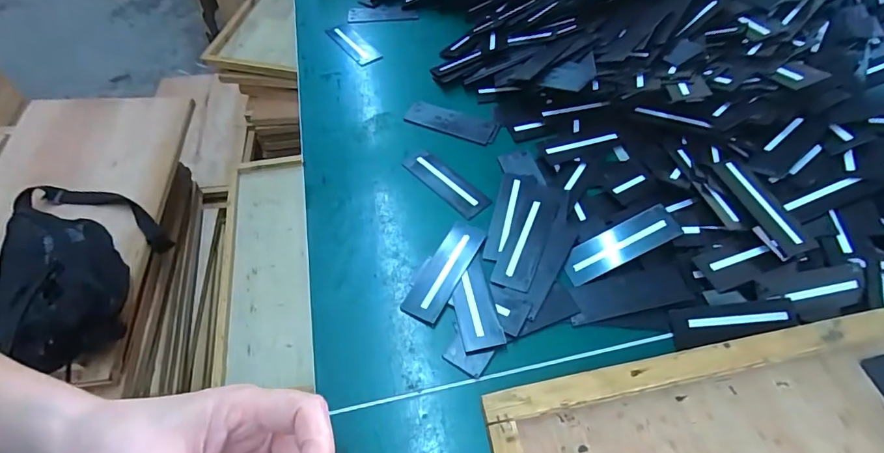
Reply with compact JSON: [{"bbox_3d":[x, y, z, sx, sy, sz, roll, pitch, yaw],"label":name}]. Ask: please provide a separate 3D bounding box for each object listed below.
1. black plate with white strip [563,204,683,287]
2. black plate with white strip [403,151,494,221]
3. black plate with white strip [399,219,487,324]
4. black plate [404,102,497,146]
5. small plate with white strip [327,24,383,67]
[{"bbox_3d":[0.139,0.015,0.355,0.092,0.005,0.030,-28,58,1],"label":"black plate with white strip"},{"bbox_3d":[0.004,-0.042,0.416,0.030,0.004,0.091,-40,63,-23],"label":"black plate with white strip"},{"bbox_3d":[0.003,0.033,0.361,0.033,0.004,0.093,24,59,17],"label":"black plate with white strip"},{"bbox_3d":[0.008,-0.107,0.462,0.092,0.006,0.034,19,58,15],"label":"black plate"},{"bbox_3d":[-0.107,-0.221,0.547,0.031,0.009,0.091,-34,61,-20],"label":"small plate with white strip"}]

